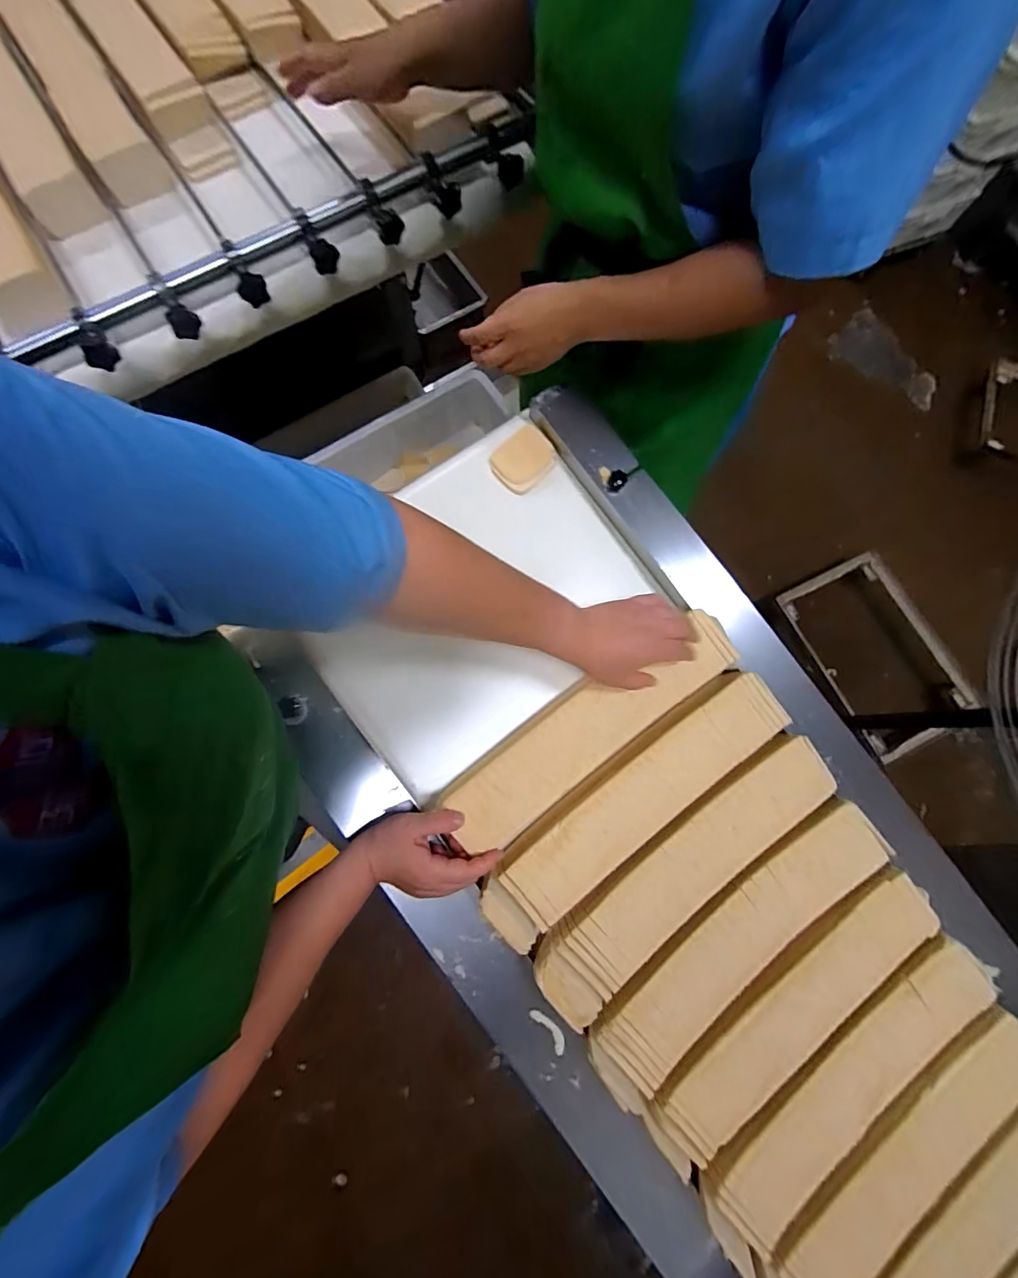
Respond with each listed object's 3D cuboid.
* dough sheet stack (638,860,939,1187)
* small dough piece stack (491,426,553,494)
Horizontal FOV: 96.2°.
[{"bbox_3d":[0.292,0.381,0.468,0.359,0.033,0.087,-38,80,-10],"label":"dough sheet stack"},{"bbox_3d":[0.019,-0.221,0.567,0.074,0.009,0.060,-43,95,1],"label":"small dough piece stack"}]

